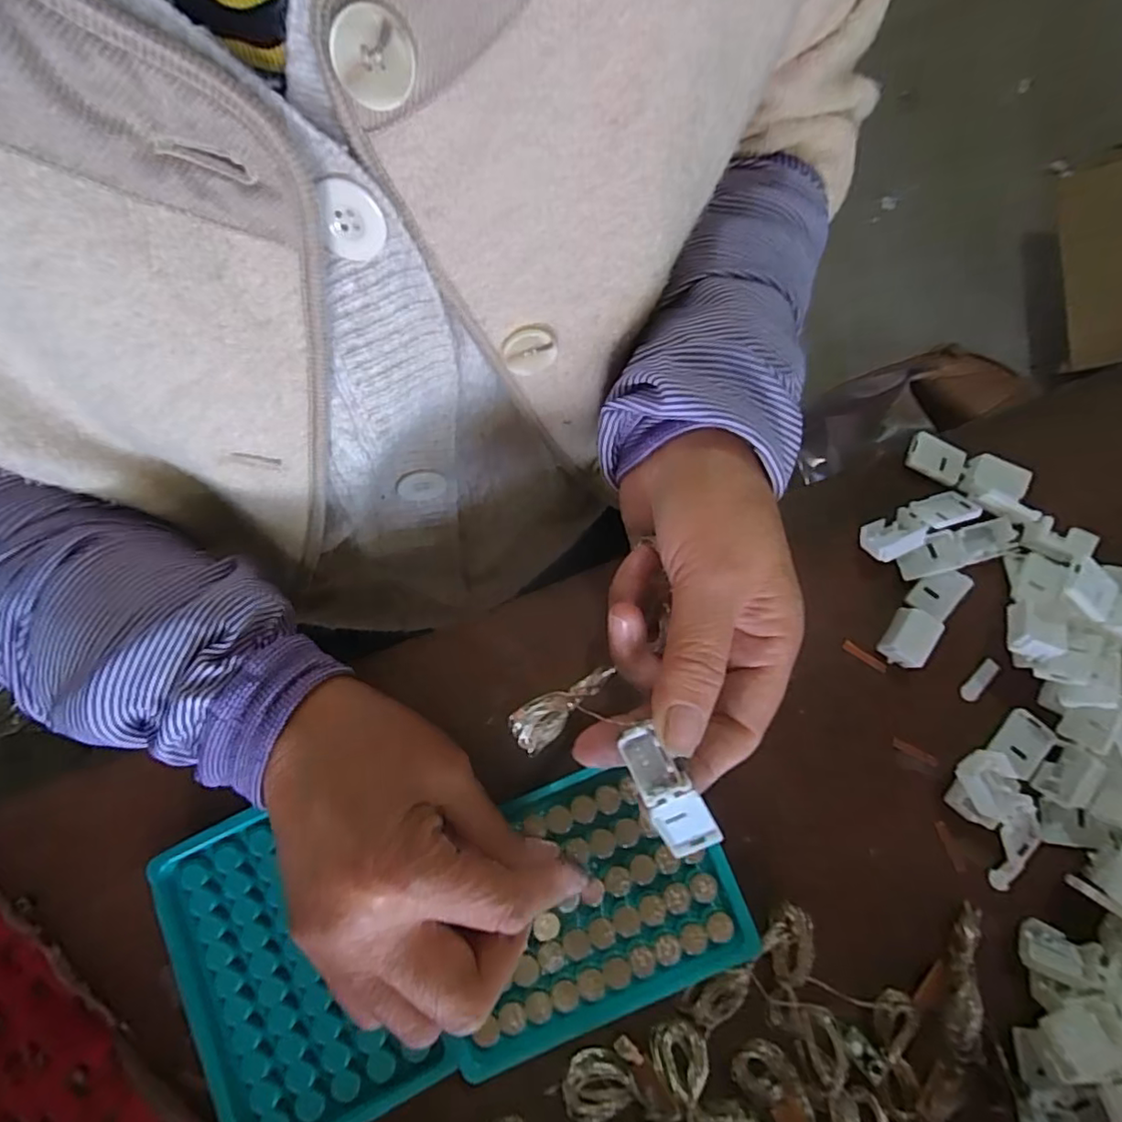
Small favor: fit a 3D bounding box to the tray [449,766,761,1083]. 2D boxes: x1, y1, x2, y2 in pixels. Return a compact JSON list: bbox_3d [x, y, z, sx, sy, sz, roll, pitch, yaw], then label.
[{"bbox_3d":[0.007,0.146,0.258,0.126,0.012,0.094,-21,78,-4],"label":"tray"}]

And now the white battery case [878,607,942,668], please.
[{"bbox_3d":[0.166,0.037,0.286,0.017,0.016,0.027,37,80,9],"label":"white battery case"}]

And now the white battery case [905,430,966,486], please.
[{"bbox_3d":[0.191,-0.053,0.303,0.028,0.006,0.019,19,78,5],"label":"white battery case"}]

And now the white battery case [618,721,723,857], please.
[{"bbox_3d":[0.039,0.086,0.219,0.019,0.013,0.054,-32,101,-6],"label":"white battery case"}]

